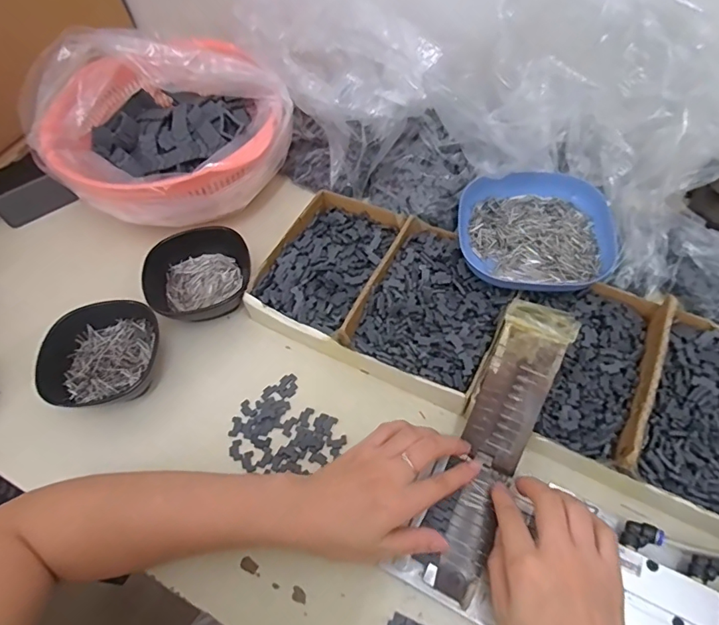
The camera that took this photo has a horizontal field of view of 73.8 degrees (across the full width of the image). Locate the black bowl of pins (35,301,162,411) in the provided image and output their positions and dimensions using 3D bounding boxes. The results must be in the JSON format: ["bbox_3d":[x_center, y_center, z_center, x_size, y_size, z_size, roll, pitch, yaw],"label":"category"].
[{"bbox_3d":[-0.247,0.045,0.466,0.101,0.047,0.105,-2,57,3],"label":"black bowl of pins"}]

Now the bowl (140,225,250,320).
[{"bbox_3d":[-0.170,-0.037,0.510,0.110,0.046,0.108,-18,58,-7],"label":"bowl"}]

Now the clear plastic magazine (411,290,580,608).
[{"bbox_3d":[0.105,0.103,0.380,0.056,0.029,0.225,20,82,16],"label":"clear plastic magazine"}]

